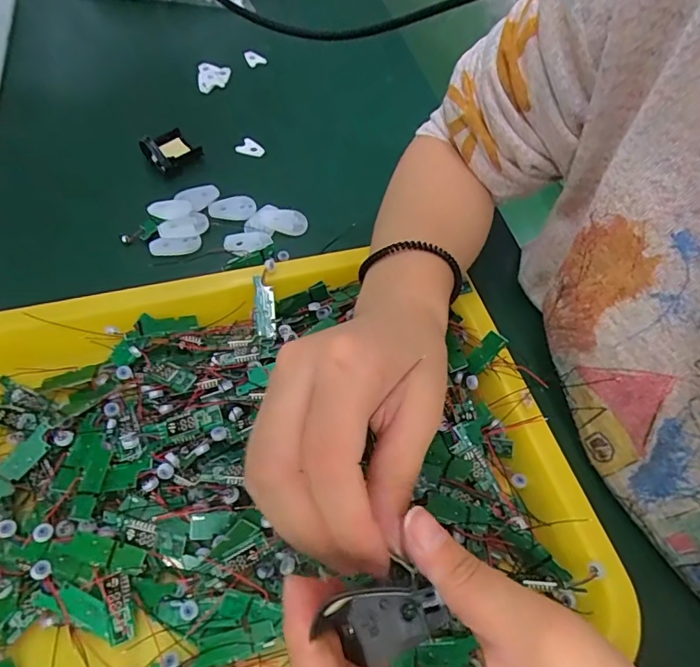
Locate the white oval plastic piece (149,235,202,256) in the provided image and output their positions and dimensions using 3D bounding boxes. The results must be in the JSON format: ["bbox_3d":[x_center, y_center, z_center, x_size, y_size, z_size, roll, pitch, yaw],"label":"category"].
[{"bbox_3d":[-0.127,-0.065,0.350,0.035,0.004,0.015,-5,58,-8],"label":"white oval plastic piece"}]

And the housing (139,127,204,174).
[{"bbox_3d":[-0.145,-0.151,0.395,0.038,0.017,0.034,-38,68,-24],"label":"housing"}]

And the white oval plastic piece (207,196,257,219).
[{"bbox_3d":[-0.092,-0.098,0.376,0.036,0.007,0.016,-1,58,-6],"label":"white oval plastic piece"}]

